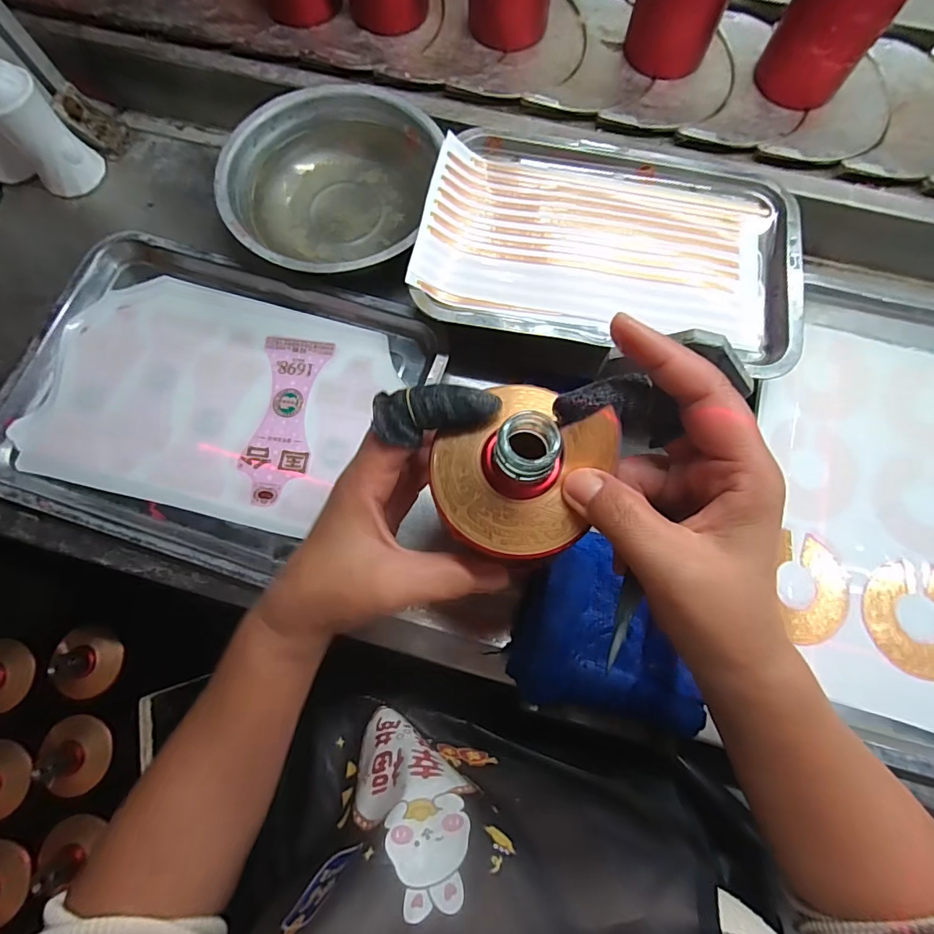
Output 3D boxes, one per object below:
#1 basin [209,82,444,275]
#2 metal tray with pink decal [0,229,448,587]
[{"bbox_3d":[-0.118,-0.258,0.423,0.192,0.048,0.194,0,77,1],"label":"basin"},{"bbox_3d":[-0.214,-0.057,0.399,0.326,0.029,0.246,17,78,5],"label":"metal tray with pink decal"}]

